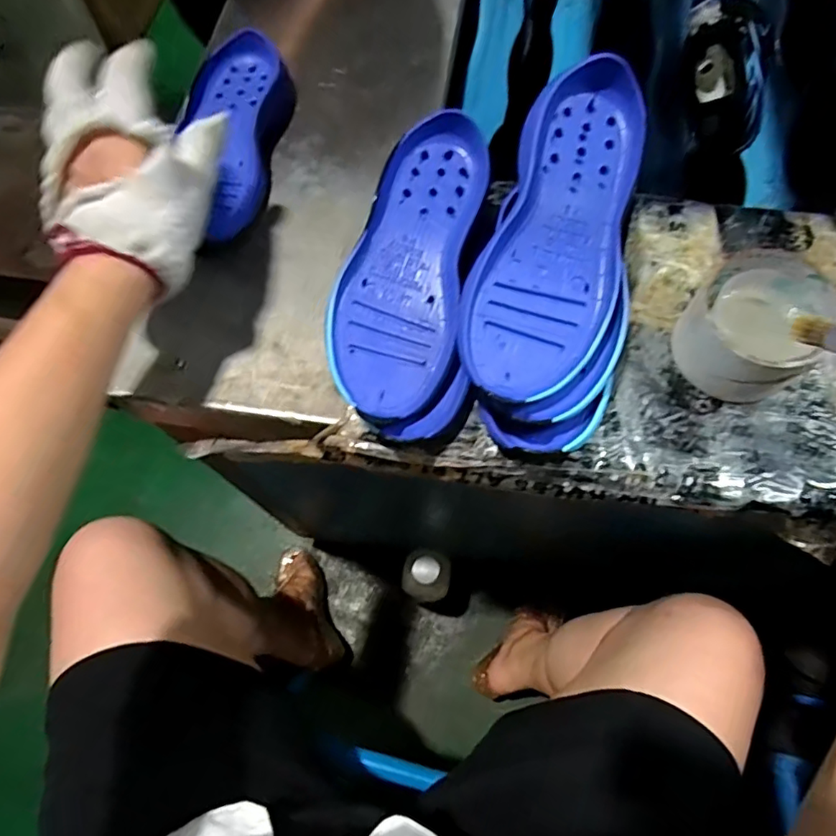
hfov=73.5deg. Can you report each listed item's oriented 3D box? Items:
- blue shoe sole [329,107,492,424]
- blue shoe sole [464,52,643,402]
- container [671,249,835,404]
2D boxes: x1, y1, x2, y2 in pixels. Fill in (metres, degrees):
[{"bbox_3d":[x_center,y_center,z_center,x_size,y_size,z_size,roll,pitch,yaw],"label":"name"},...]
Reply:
[{"bbox_3d":[-0.006,-0.099,0.364,0.077,0.018,0.199,14,84,7],"label":"blue shoe sole"},{"bbox_3d":[0.083,-0.107,0.329,0.079,0.027,0.196,18,90,8],"label":"blue shoe sole"},{"bbox_3d":[0.211,-0.056,0.357,0.077,0.060,0.078,0,68,1],"label":"container"}]

